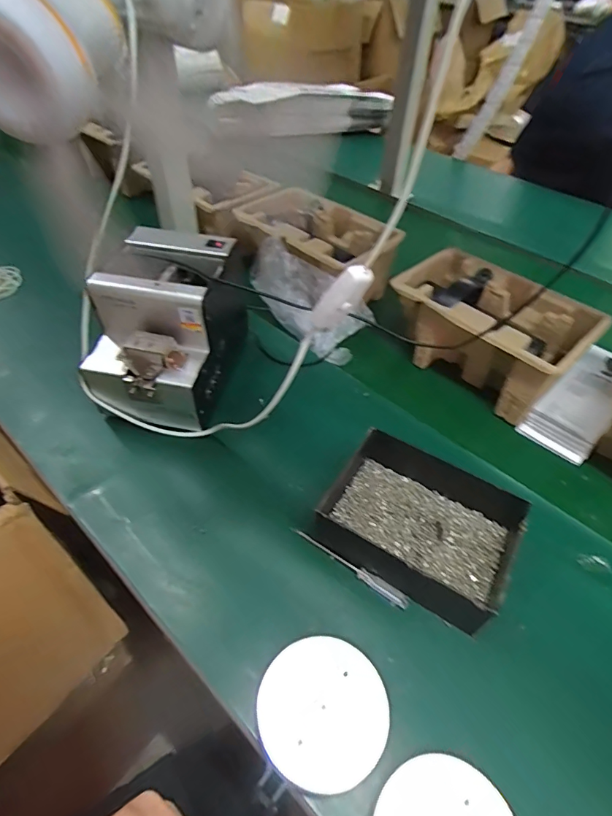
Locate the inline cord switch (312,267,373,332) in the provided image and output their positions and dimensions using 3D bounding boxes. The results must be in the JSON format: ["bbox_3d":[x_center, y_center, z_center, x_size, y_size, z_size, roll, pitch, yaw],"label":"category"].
[{"bbox_3d":[0.025,-0.076,0.317,0.023,0.055,0.011,21,41,-28],"label":"inline cord switch"}]

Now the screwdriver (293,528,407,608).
[{"bbox_3d":[0.041,0.144,0.413,0.118,0.006,0.010,30,53,21],"label":"screwdriver"}]

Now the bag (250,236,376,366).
[{"bbox_3d":[-0.002,-0.146,0.619,0.191,0.093,0.052,37,15,1],"label":"bag"}]

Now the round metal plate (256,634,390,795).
[{"bbox_3d":[0.013,0.226,0.340,0.094,0.005,0.096,2,48,-2],"label":"round metal plate"}]

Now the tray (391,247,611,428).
[{"bbox_3d":[0.232,-0.100,0.579,0.219,0.106,0.133,35,55,25],"label":"tray"}]

